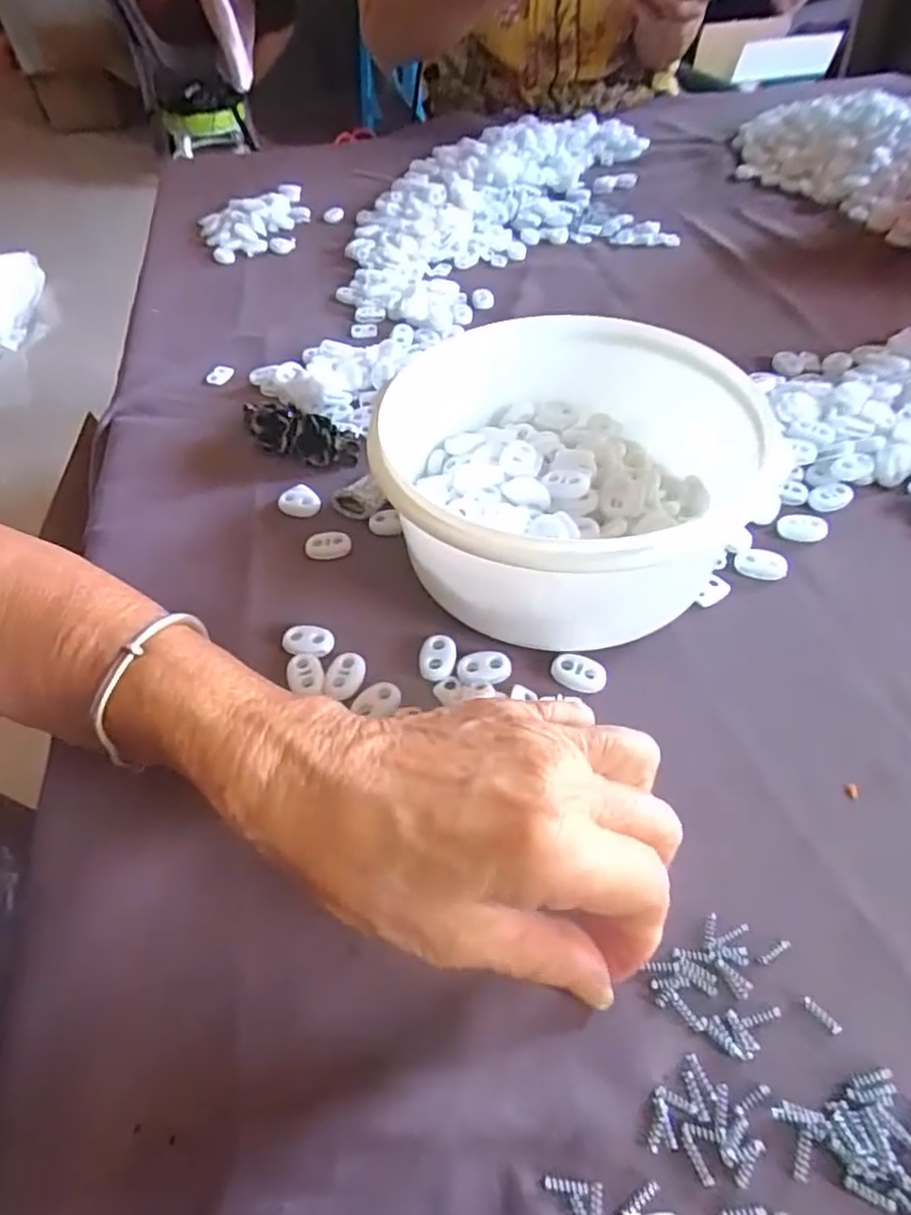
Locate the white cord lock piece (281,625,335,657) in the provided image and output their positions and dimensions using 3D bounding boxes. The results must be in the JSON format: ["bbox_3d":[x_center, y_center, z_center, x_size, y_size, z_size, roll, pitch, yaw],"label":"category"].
[{"bbox_3d":[-0.066,0.015,0.294,0.023,0.004,0.014,1,50,4],"label":"white cord lock piece"}]

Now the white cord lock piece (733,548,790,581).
[{"bbox_3d":[0.142,-0.020,0.308,0.022,0.007,0.015,21,55,20],"label":"white cord lock piece"}]

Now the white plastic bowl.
[{"bbox_3d":[0.049,-0.056,0.300,0.163,0.075,0.153,-37,57,-24],"label":"white plastic bowl"}]

